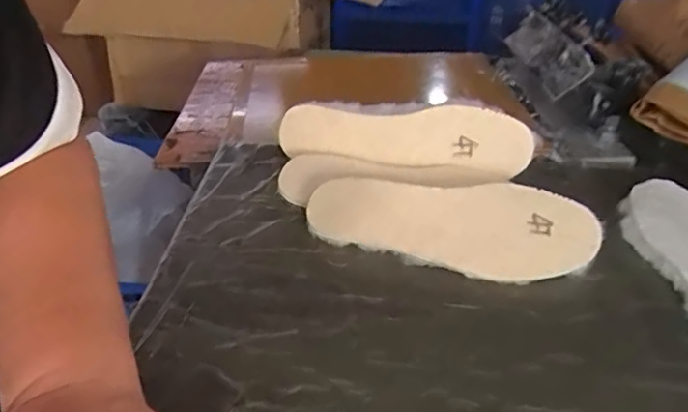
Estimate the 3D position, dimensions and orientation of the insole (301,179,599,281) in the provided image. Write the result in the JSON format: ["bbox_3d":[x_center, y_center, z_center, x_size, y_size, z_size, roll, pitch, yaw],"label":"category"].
[{"bbox_3d":[0.095,0.013,0.506,0.251,0.012,0.087,11,65,11],"label":"insole"}]

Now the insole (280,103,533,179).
[{"bbox_3d":[0.058,-0.075,0.582,0.260,0.066,0.018,7,14,11],"label":"insole"}]

